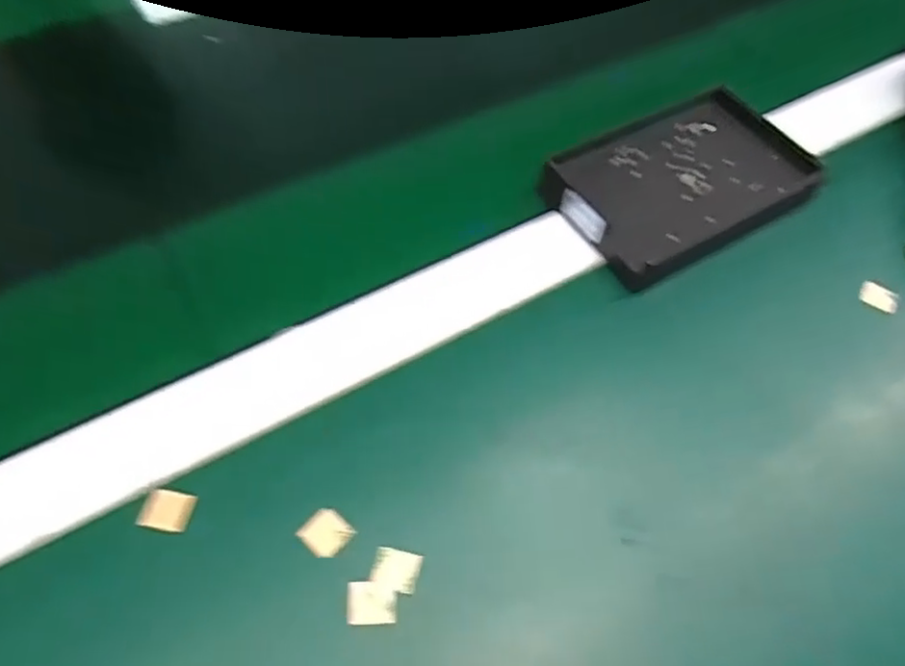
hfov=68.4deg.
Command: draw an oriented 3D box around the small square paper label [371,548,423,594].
[{"bbox_3d":[-0.022,0.095,0.268,0.019,0.004,0.015,15,57,7],"label":"small square paper label"}]

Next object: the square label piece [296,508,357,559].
[{"bbox_3d":[-0.052,0.082,0.274,0.017,0.004,0.018,42,57,11],"label":"square label piece"}]

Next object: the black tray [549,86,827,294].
[{"bbox_3d":[0.129,-0.087,0.380,0.141,0.024,0.090,-26,62,-18],"label":"black tray"}]

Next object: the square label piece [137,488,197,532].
[{"bbox_3d":[-0.118,0.073,0.274,0.020,0.004,0.017,12,53,-1],"label":"square label piece"}]

